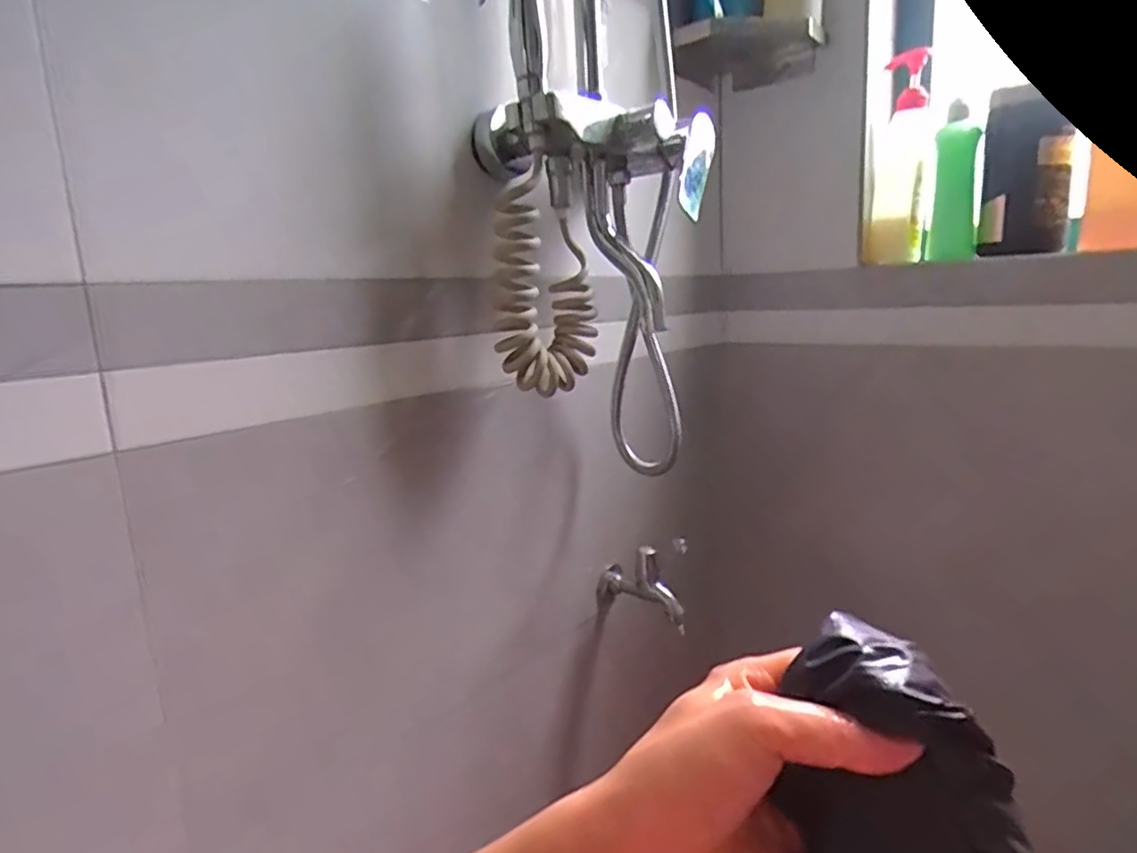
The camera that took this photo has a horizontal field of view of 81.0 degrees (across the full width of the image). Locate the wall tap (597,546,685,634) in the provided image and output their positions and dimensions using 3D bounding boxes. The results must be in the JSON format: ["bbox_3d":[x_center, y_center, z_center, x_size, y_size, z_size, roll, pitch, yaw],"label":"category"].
[{"bbox_3d":[0.082,0.192,0.798,0.094,0.100,0.036,5,14,38],"label":"wall tap"}]

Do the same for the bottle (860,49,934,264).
[{"bbox_3d":[0.420,-0.338,0.845,0.074,0.252,0.053,2,12,29],"label":"bottle"}]

